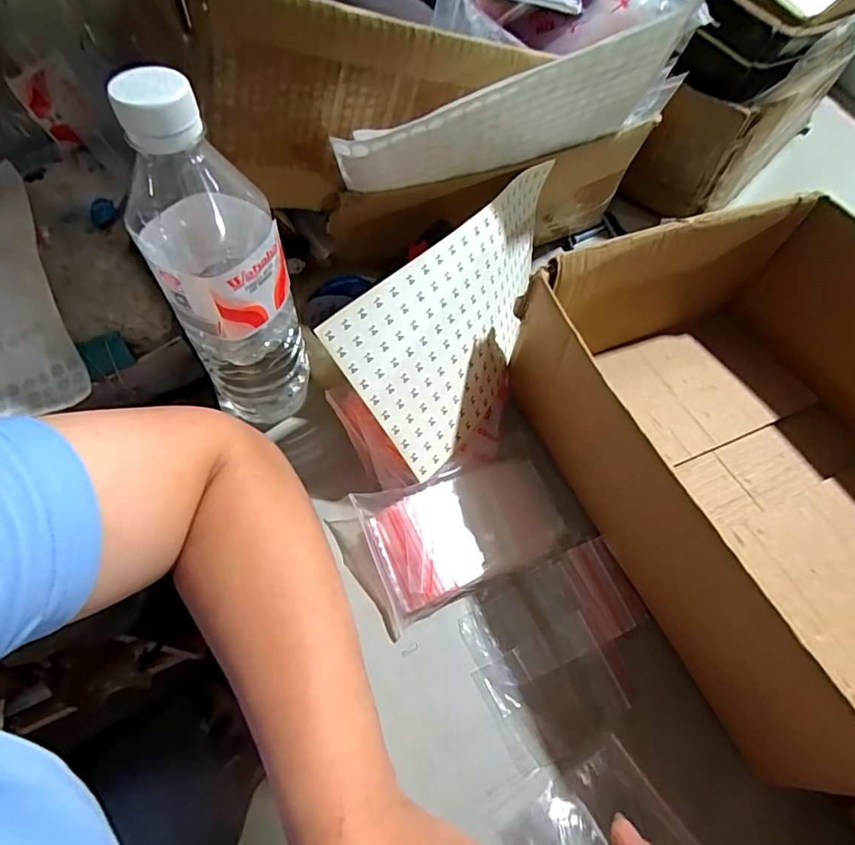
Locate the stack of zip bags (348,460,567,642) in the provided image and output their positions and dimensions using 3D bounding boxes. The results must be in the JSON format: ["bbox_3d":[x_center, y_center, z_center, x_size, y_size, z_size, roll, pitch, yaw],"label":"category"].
[{"bbox_3d":[0.028,0.070,0.328,0.135,0.033,0.078,-18,61,-13],"label":"stack of zip bags"}]

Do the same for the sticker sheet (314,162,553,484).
[{"bbox_3d":[0.035,-0.084,0.354,0.235,0.124,0.039,-48,30,-19],"label":"sticker sheet"}]

